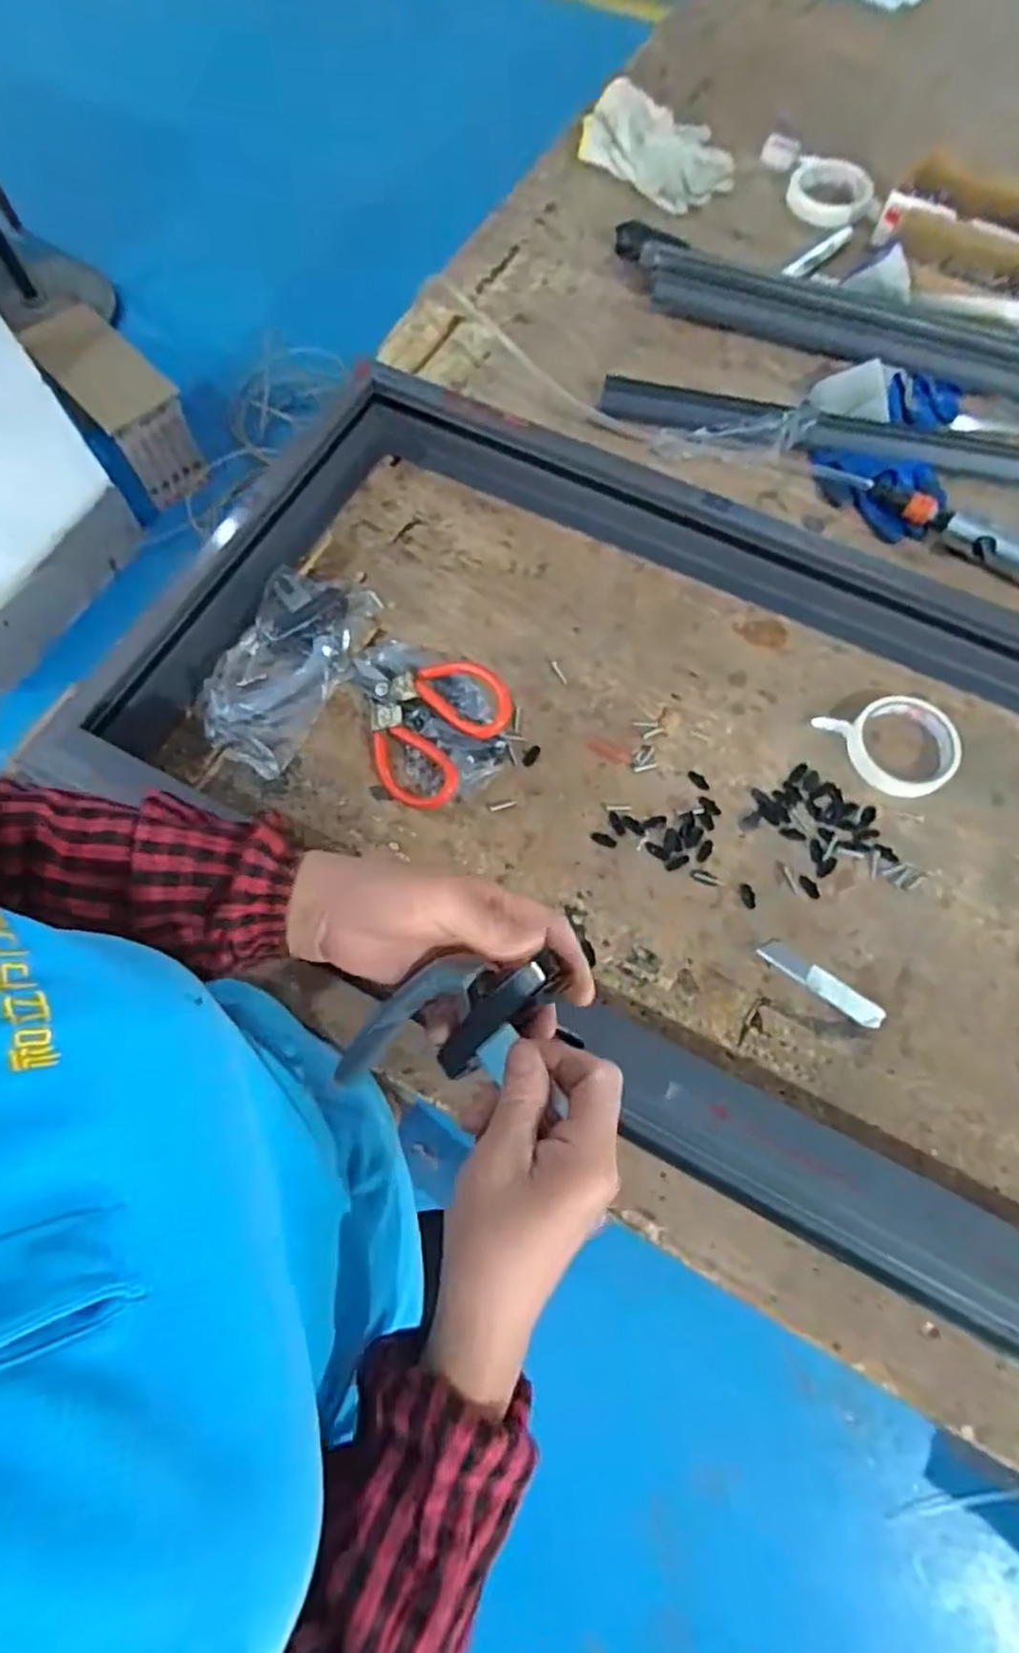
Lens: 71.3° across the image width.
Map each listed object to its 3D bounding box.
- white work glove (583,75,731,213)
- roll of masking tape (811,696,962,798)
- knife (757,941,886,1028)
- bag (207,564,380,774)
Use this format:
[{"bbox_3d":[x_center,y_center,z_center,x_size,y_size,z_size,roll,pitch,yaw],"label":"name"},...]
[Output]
[{"bbox_3d":[0.182,-0.881,0.926,0.139,0.051,0.204,-31,73,-10],"label":"white work glove"},{"bbox_3d":[0.346,-0.071,0.635,0.110,0.018,0.092,-16,71,-5],"label":"roll of masking tape"},{"bbox_3d":[0.251,0.126,0.571,0.103,0.004,0.021,35,74,12],"label":"knife"},{"bbox_3d":[-0.207,-0.149,0.664,0.108,0.040,0.199,17,71,6],"label":"bag"}]

